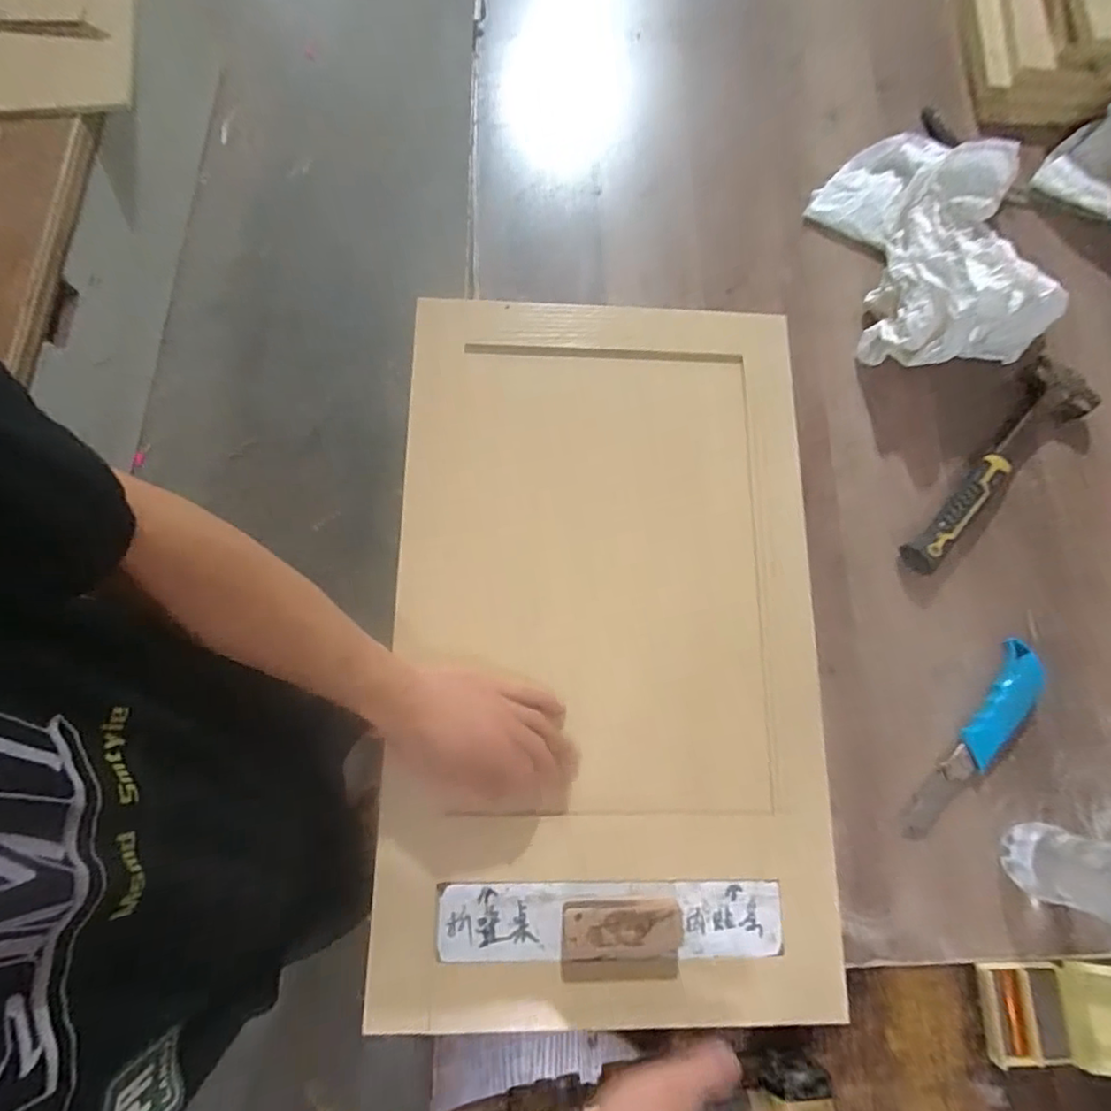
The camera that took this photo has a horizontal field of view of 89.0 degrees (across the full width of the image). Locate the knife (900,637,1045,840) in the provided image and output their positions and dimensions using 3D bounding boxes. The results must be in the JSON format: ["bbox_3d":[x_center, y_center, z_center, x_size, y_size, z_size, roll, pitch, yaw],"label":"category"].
[{"bbox_3d":[0.391,0.172,0.520,0.041,0.017,0.214,37,79,7],"label":"knife"}]

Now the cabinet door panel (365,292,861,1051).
[{"bbox_3d":[0.049,0.058,0.523,0.383,0.024,0.649,1,77,-4],"label":"cabinet door panel"}]

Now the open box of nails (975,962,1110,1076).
[{"bbox_3d":[0.432,0.387,0.474,0.145,0.016,0.075,3,77,-1],"label":"open box of nails"}]

